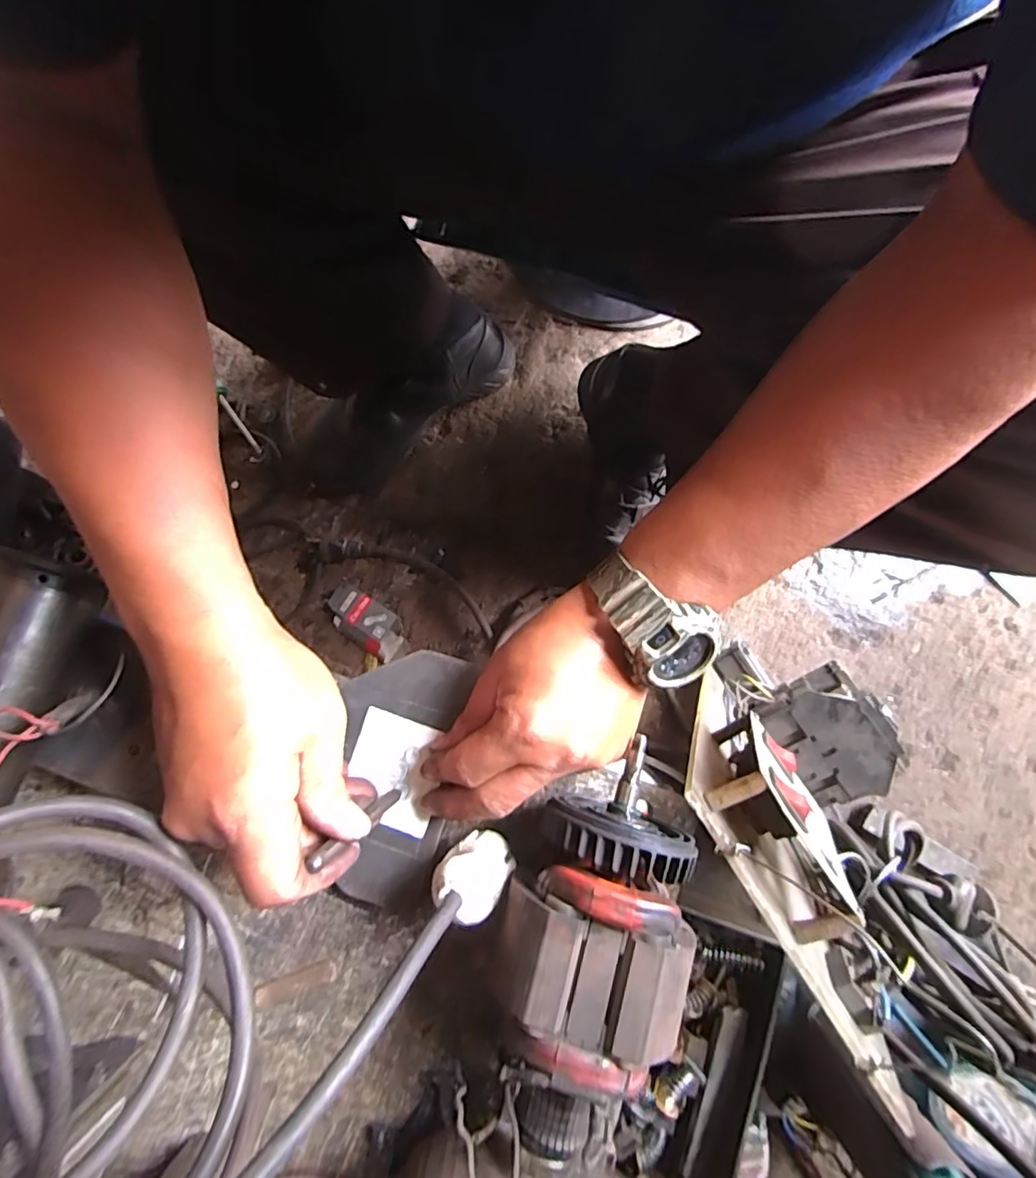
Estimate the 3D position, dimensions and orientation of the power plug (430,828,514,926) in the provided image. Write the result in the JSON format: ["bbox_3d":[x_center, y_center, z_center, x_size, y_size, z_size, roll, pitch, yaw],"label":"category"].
[{"bbox_3d":[-0.026,0.150,0.294,0.031,0.046,0.029,48,126,1],"label":"power plug"}]

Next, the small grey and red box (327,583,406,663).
[{"bbox_3d":[-0.180,0.038,0.660,0.100,0.015,0.052,34,83,6],"label":"small grey and red box"}]

